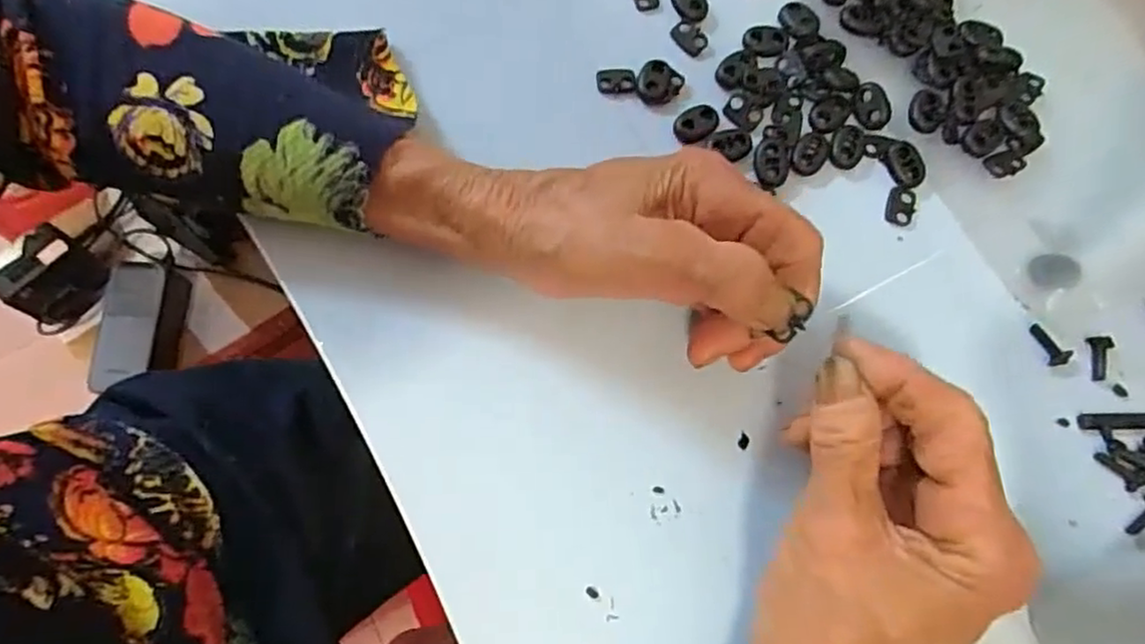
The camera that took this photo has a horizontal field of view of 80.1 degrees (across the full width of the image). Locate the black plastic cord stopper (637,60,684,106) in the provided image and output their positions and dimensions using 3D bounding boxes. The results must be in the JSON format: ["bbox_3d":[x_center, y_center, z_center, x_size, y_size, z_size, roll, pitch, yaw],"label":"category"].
[{"bbox_3d":[0.041,-0.112,0.322,0.021,0.011,0.016,17,76,4],"label":"black plastic cord stopper"}]

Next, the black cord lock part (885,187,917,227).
[{"bbox_3d":[0.150,-0.052,0.309,0.013,0.004,0.019,14,76,3],"label":"black cord lock part"}]

